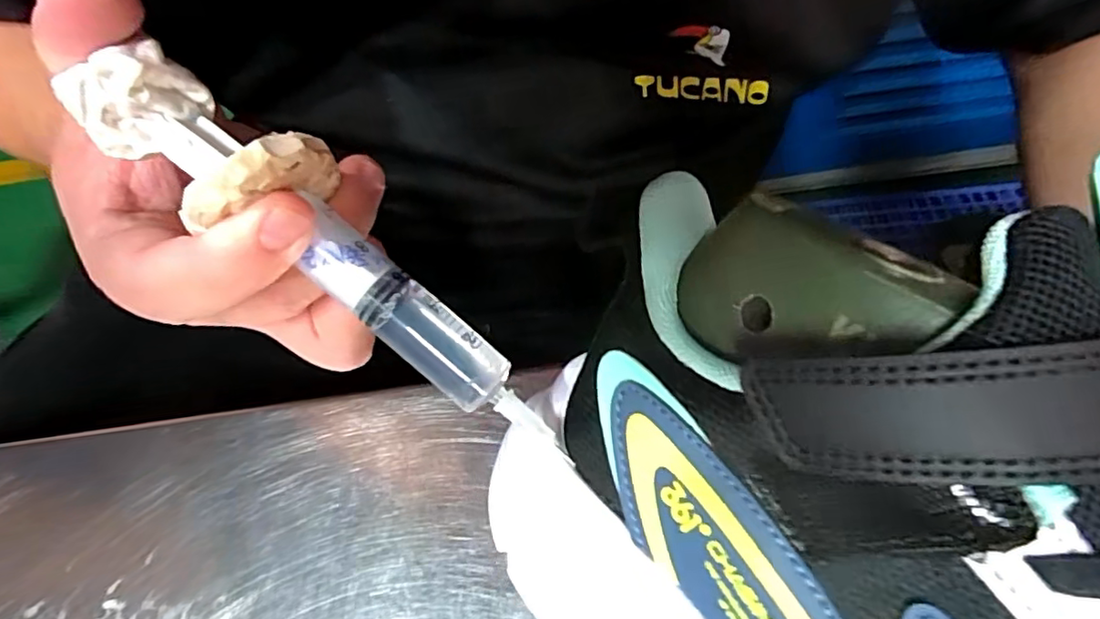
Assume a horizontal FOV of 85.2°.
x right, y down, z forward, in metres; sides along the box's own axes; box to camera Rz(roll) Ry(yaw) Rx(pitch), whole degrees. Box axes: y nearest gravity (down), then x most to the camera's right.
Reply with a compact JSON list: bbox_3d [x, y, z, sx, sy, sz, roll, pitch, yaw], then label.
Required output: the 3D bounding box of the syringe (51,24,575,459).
[{"bbox_3d":[-0.049,-0.012,0.141,0.134,0.032,0.024,41,71,-10],"label":"syringe"}]

